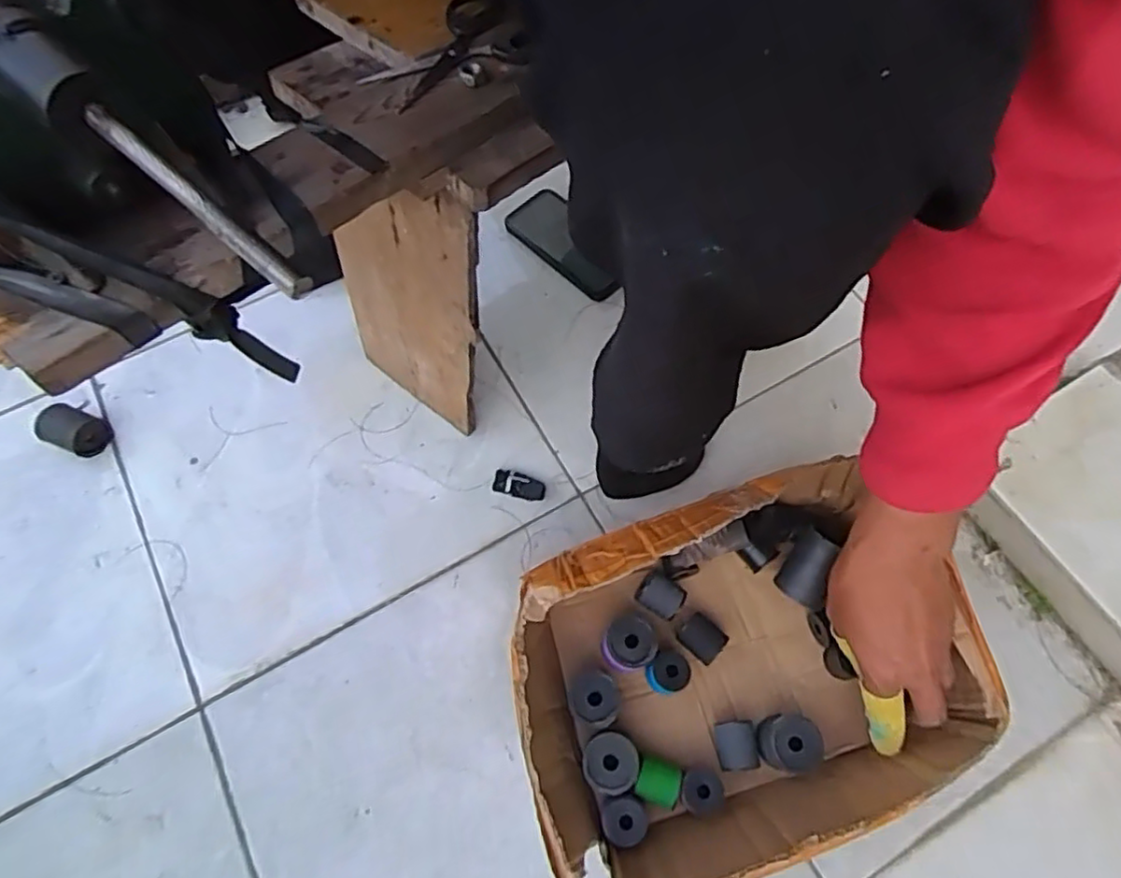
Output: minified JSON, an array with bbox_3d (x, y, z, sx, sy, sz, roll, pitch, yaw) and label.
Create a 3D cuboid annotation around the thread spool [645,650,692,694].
[{"bbox_3d":[0.093,0.206,0.571,0.036,0.042,0.033,-1,66,2],"label":"thread spool"}]

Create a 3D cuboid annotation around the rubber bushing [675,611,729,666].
[{"bbox_3d":[0.127,0.180,0.589,0.032,0.033,0.039,-42,71,-15],"label":"rubber bushing"}]

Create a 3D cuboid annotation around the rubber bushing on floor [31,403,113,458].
[{"bbox_3d":[-0.513,-0.009,0.684,0.064,0.042,0.042,18,68,9],"label":"rubber bushing on floor"}]

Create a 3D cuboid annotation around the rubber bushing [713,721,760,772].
[{"bbox_3d":[0.148,0.261,0.555,0.031,0.027,0.037,-4,66,0],"label":"rubber bushing"}]

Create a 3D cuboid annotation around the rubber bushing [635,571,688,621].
[{"bbox_3d":[0.092,0.147,0.602,0.041,0.036,0.032,31,71,14],"label":"rubber bushing"}]

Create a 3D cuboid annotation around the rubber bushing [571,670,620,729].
[{"bbox_3d":[0.029,0.223,0.555,0.038,0.055,0.044,-15,66,-5],"label":"rubber bushing"}]

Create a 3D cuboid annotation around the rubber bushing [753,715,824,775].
[{"bbox_3d":[0.187,0.253,0.543,0.047,0.046,0.041,-2,66,1],"label":"rubber bushing"}]

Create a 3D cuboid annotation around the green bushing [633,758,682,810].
[{"bbox_3d":[0.080,0.284,0.538,0.035,0.036,0.033,20,68,10],"label":"green bushing"}]

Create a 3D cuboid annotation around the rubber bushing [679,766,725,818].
[{"bbox_3d":[0.114,0.290,0.534,0.034,0.037,0.034,-1,66,2],"label":"rubber bushing"}]

